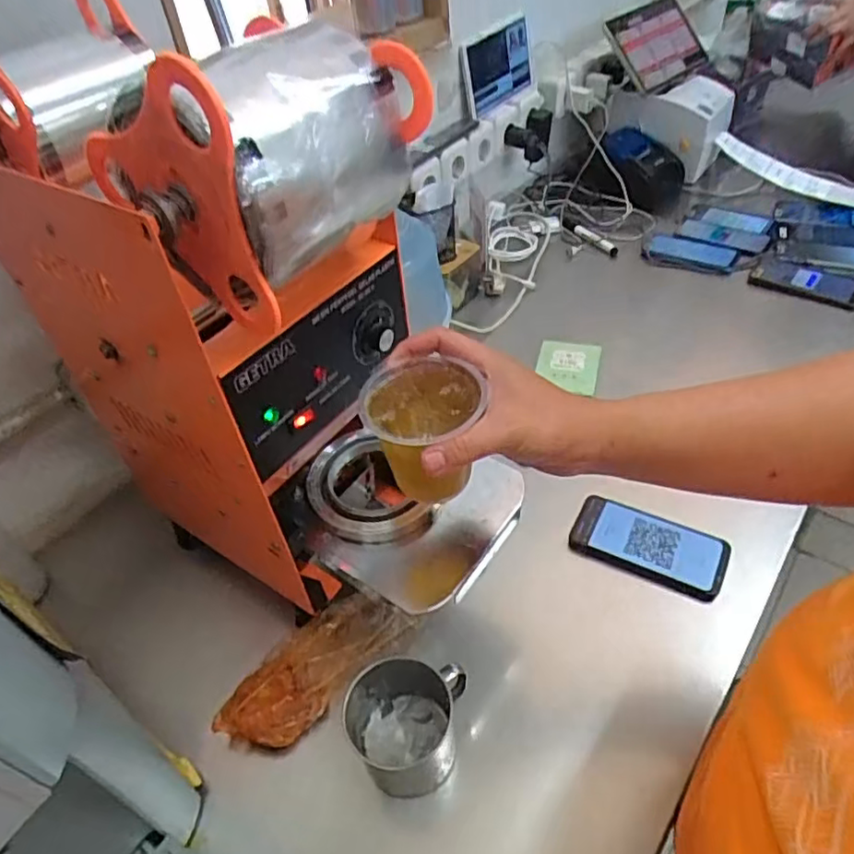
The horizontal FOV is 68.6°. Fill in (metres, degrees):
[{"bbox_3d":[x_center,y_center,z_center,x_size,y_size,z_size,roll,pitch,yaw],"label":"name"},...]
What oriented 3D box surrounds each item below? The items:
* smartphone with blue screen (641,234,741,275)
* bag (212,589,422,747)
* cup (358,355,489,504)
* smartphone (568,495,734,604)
[{"bbox_3d":[0.483,-0.318,1.153,0.160,0.009,0.085,18,62,24],"label":"smartphone with blue screen"},{"bbox_3d":[-0.111,0.240,0.641,0.213,0.042,0.083,-32,51,-24],"label":"bag"},{"bbox_3d":[-0.004,0.007,0.474,0.084,0.087,0.082,-3,45,3],"label":"cup"},{"bbox_3d":[0.252,0.135,0.716,0.166,0.017,0.078,17,62,19],"label":"smartphone"}]

